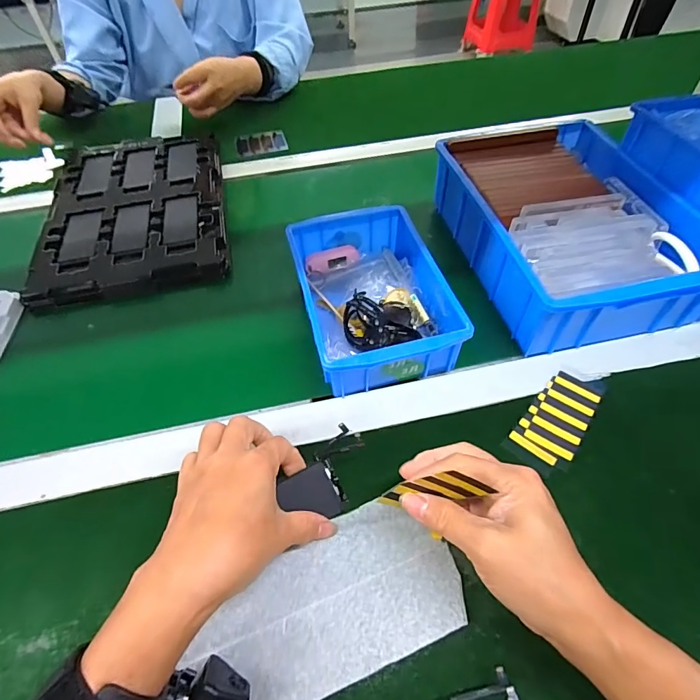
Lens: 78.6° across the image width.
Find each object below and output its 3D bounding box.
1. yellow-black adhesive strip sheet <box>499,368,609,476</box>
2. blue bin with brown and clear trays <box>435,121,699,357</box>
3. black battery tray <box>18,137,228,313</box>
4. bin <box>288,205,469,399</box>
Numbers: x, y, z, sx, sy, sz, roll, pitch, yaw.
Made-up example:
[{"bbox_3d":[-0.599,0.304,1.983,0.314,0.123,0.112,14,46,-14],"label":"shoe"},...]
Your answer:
[{"bbox_3d":[0.183,0.058,0.379,0.049,0.004,0.112,29,60,24],"label":"yellow-black adhesive strip sheet"},{"bbox_3d":[0.232,-0.141,0.469,0.203,0.077,0.288,-12,54,-7],"label":"blue bin with brown and clear trays"},{"bbox_3d":[-0.293,-0.199,0.591,0.231,0.022,0.328,-11,54,-7],"label":"black battery tray"},{"bbox_3d":[0.020,-0.056,0.444,0.126,0.073,0.201,-12,54,-8],"label":"bin"}]

